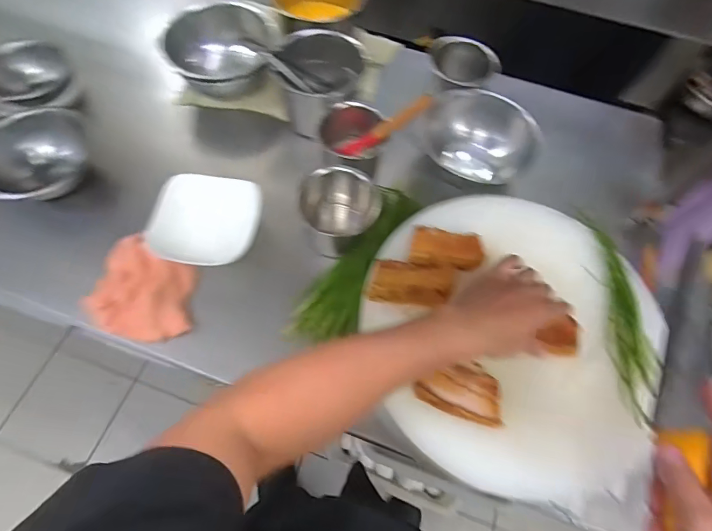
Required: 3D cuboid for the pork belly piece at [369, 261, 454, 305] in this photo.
[{"bbox_3d":[0.066,0.020,0.473,0.092,0.019,0.054,9,63,2],"label":"pork belly piece"}]

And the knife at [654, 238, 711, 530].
[{"bbox_3d":[0.281,0.123,0.348,0.019,0.040,0.309,17,72,5],"label":"knife"}]

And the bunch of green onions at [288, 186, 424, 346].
[{"bbox_3d":[0.011,-0.014,0.602,0.077,0.050,0.299,27,65,10],"label":"bunch of green onions"}]

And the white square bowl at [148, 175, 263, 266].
[{"bbox_3d":[-0.221,-0.066,0.593,0.148,0.027,0.129,6,86,-6],"label":"white square bowl"}]

